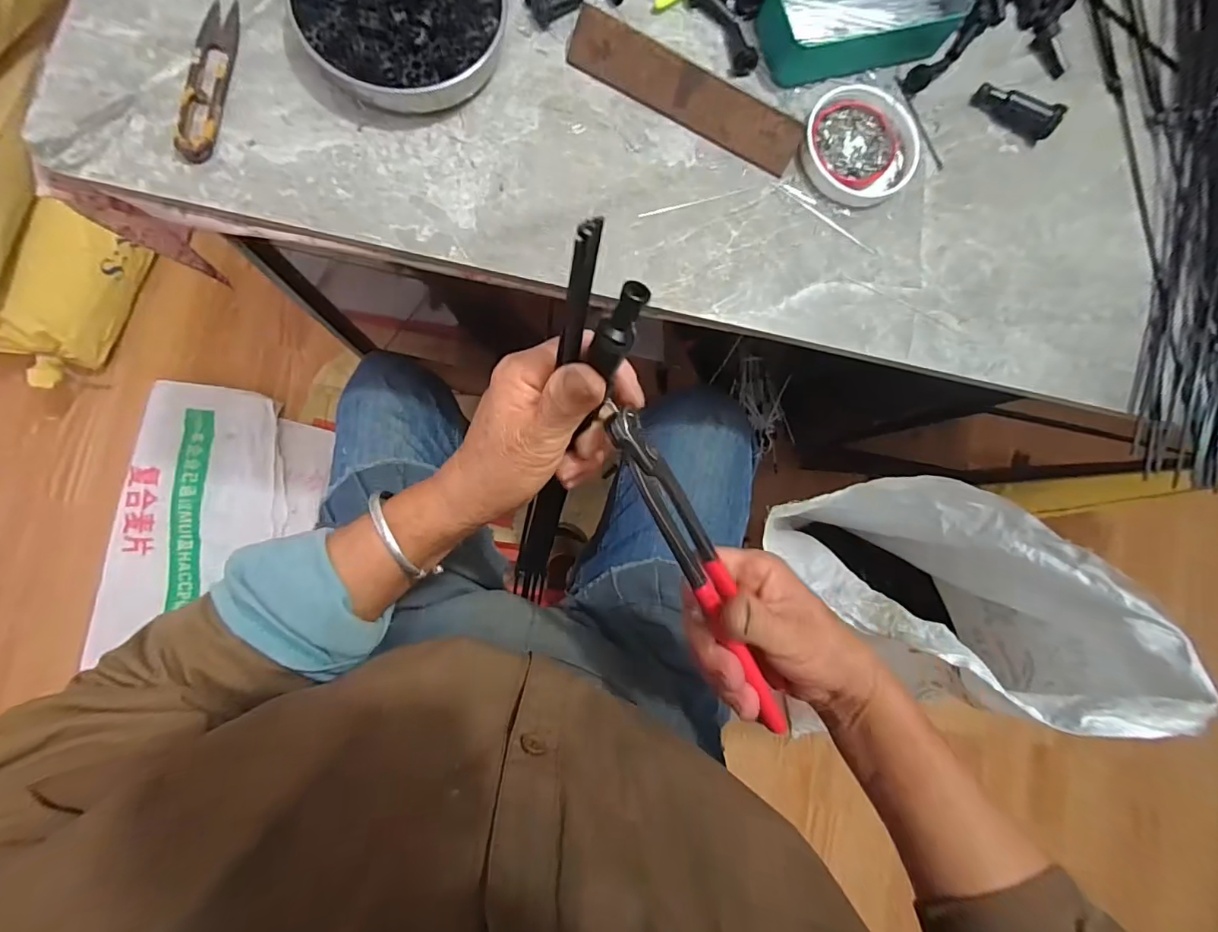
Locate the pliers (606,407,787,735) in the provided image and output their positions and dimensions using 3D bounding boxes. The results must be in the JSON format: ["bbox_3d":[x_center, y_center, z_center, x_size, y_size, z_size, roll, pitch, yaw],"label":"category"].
[{"bbox_3d":[0.052,0.057,0.287,0.026,0.027,0.196,-31,100,-9],"label":"pliers"}]

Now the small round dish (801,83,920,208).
[{"bbox_3d":[0.192,-0.244,0.401,0.087,0.014,0.086,1,85,-7],"label":"small round dish"}]

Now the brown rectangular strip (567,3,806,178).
[{"bbox_3d":[0.056,-0.271,0.382,0.178,0.027,0.026,25,82,-6],"label":"brown rectangular strip"}]

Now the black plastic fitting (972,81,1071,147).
[{"bbox_3d":[0.328,-0.284,0.422,0.064,0.022,0.025,20,83,-5],"label":"black plastic fitting"}]

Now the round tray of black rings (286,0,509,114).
[{"bbox_3d":[-0.142,-0.316,0.362,0.134,0.024,0.130,1,85,-7],"label":"round tray of black rings"}]

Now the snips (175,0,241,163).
[{"bbox_3d":[-0.268,-0.260,0.350,0.026,0.009,0.119,6,84,-6],"label":"snips"}]

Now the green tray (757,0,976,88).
[{"bbox_3d":[0.198,-0.352,0.404,0.165,0.027,0.073,-20,87,-8],"label":"green tray"}]

